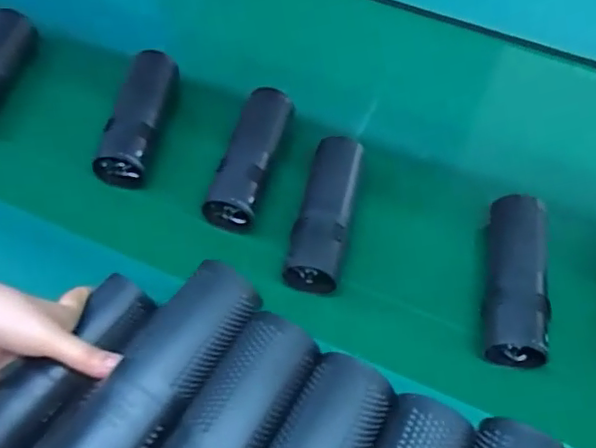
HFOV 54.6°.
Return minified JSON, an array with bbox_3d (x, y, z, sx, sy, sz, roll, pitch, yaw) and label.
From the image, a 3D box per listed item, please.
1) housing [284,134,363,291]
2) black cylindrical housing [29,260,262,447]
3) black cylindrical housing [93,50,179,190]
[{"bbox_3d":[0.028,-0.012,0.584,0.052,0.057,0.159,11,58,5],"label":"housing"},{"bbox_3d":[-0.094,0.105,0.377,0.063,0.048,0.174,28,61,15],"label":"black cylindrical housing"},{"bbox_3d":[-0.176,-0.119,0.647,0.054,0.059,0.159,9,58,4],"label":"black cylindrical housing"}]

